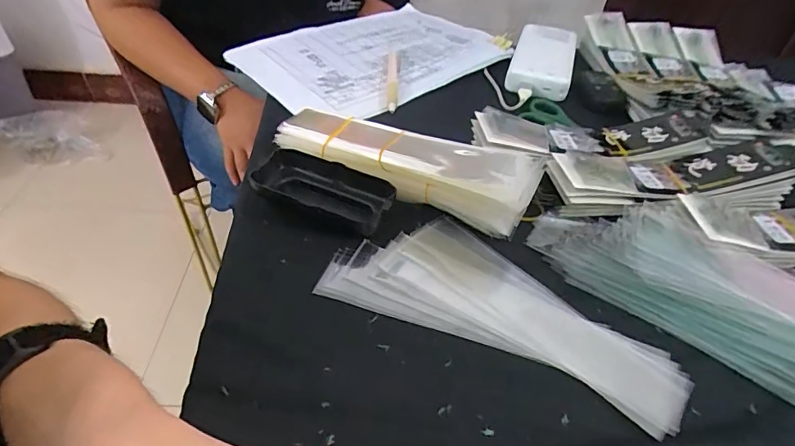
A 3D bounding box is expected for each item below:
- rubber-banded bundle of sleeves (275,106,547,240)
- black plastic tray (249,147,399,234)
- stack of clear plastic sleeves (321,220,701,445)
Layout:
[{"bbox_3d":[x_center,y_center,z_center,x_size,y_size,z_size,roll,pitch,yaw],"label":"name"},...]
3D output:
[{"bbox_3d":[0.000,-0.054,0.376,0.222,0.060,0.050,22,47,18],"label":"rubber-banded bundle of sleeves"},{"bbox_3d":[-0.061,-0.027,0.373,0.114,0.022,0.046,19,46,15],"label":"black plastic tray"},{"bbox_3d":[0.071,0.055,0.321,0.234,0.006,0.098,22,48,17],"label":"stack of clear plastic sleeves"}]

